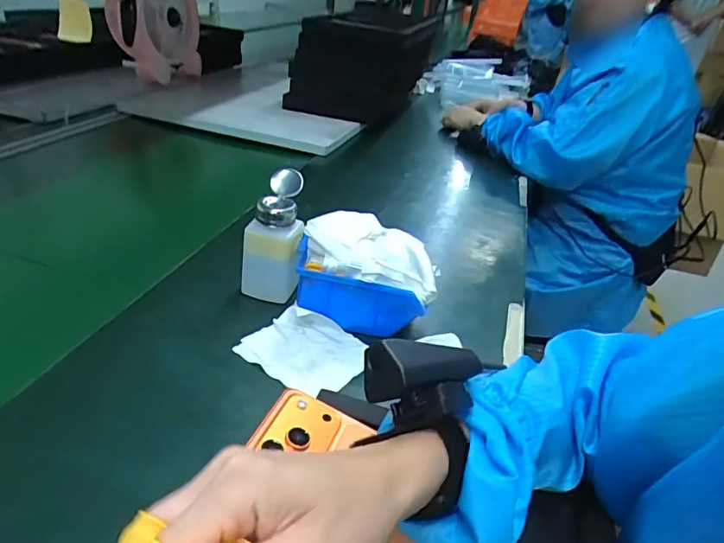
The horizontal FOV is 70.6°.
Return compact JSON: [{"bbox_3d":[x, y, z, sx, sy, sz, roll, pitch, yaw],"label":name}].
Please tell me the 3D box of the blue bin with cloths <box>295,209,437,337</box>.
[{"bbox_3d":[0.007,-0.005,0.543,0.141,0.102,0.109,6,30,-2],"label":"blue bin with cloths"}]

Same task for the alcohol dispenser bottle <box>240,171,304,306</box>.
[{"bbox_3d":[-0.093,-0.034,0.536,0.060,0.126,0.063,5,30,-4],"label":"alcohol dispenser bottle"}]

